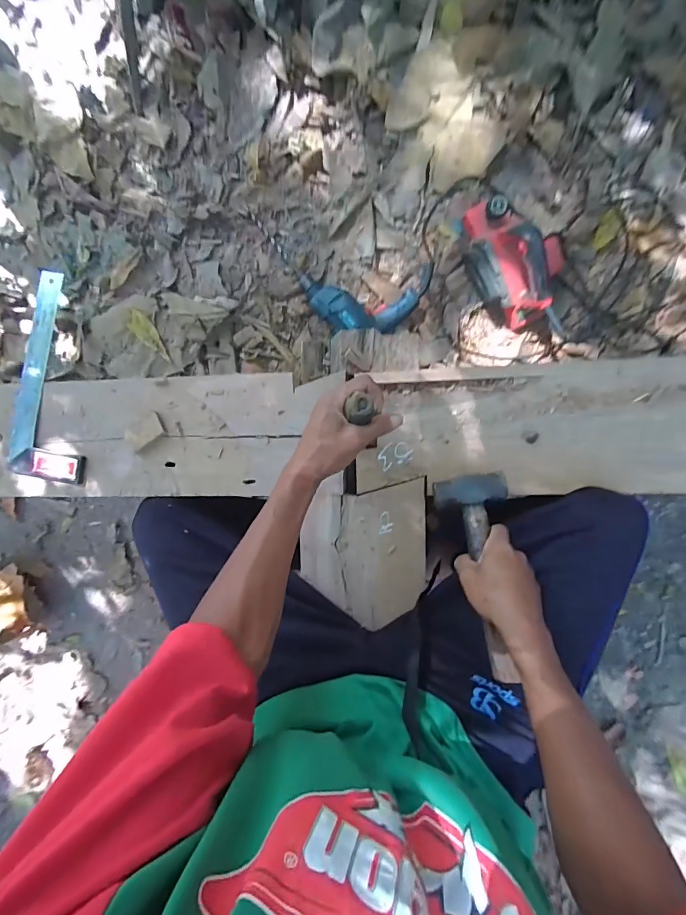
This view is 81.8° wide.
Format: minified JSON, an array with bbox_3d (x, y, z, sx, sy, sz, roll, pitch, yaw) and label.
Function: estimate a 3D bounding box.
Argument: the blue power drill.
[{"bbox_3d":[-0.026,-0.389,0.878,0.418,0.060,0.214,15,98,4],"label":"blue power drill"}]

